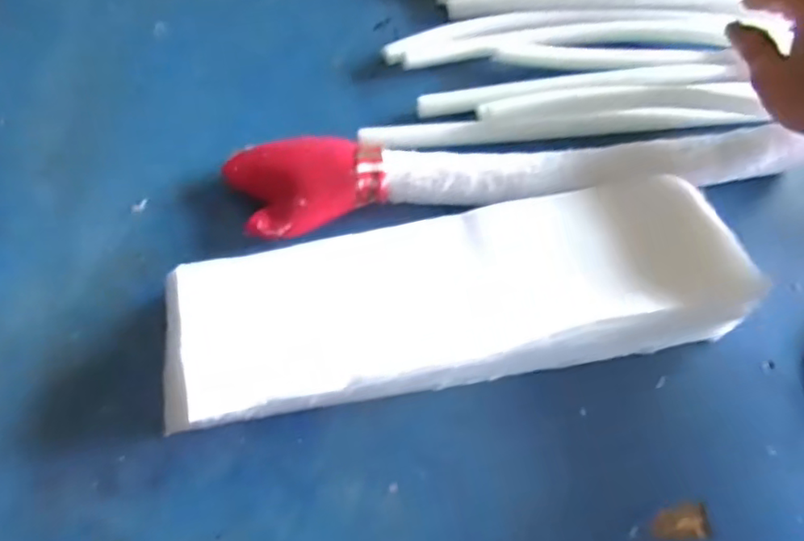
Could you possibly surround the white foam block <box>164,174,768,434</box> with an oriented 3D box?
[{"bbox_3d":[0.032,0.017,0.351,0.328,0.041,0.102,-10,65,-4],"label":"white foam block"}]

